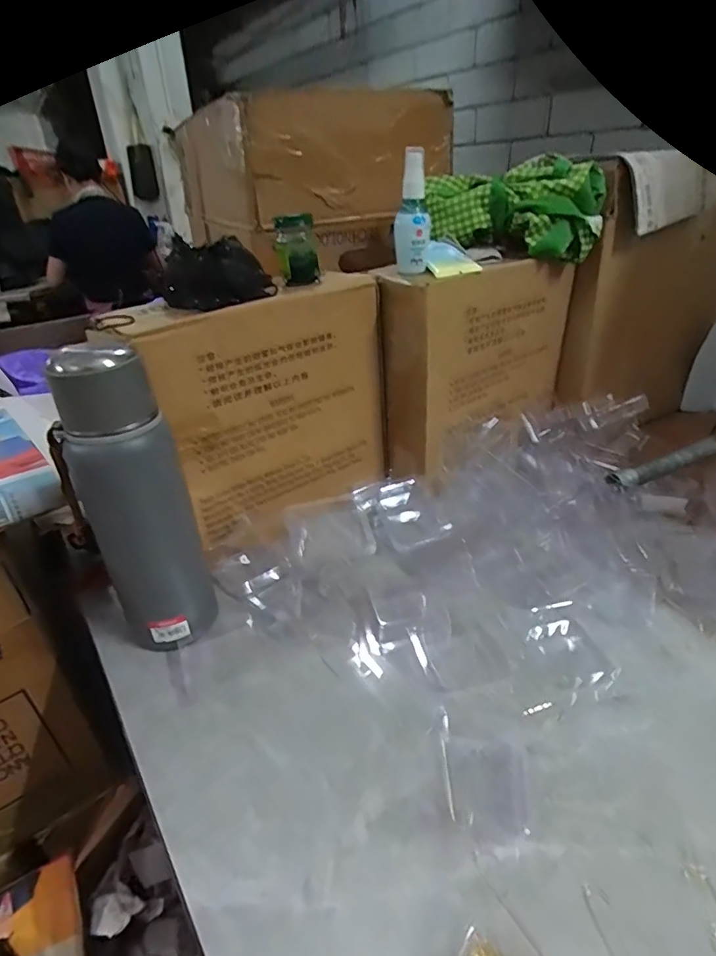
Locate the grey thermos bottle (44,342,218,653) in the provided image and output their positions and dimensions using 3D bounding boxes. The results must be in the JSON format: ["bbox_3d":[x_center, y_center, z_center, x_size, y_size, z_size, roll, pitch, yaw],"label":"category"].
[{"bbox_3d":[-0.184,0.028,0.429,0.070,0.266,0.063,14,35,25],"label":"grey thermos bottle"}]

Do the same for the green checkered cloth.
[{"bbox_3d":[0.188,-0.333,0.641,0.213,0.091,0.091,14,35,24],"label":"green checkered cloth"}]

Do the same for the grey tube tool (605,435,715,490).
[{"bbox_3d":[0.382,-0.022,0.619,0.216,0.020,0.029,-18,34,-22],"label":"grey tube tool"}]

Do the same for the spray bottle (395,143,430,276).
[{"bbox_3d":[0.059,-0.287,0.562,0.035,0.120,0.031,-1,31,4],"label":"spray bottle"}]

